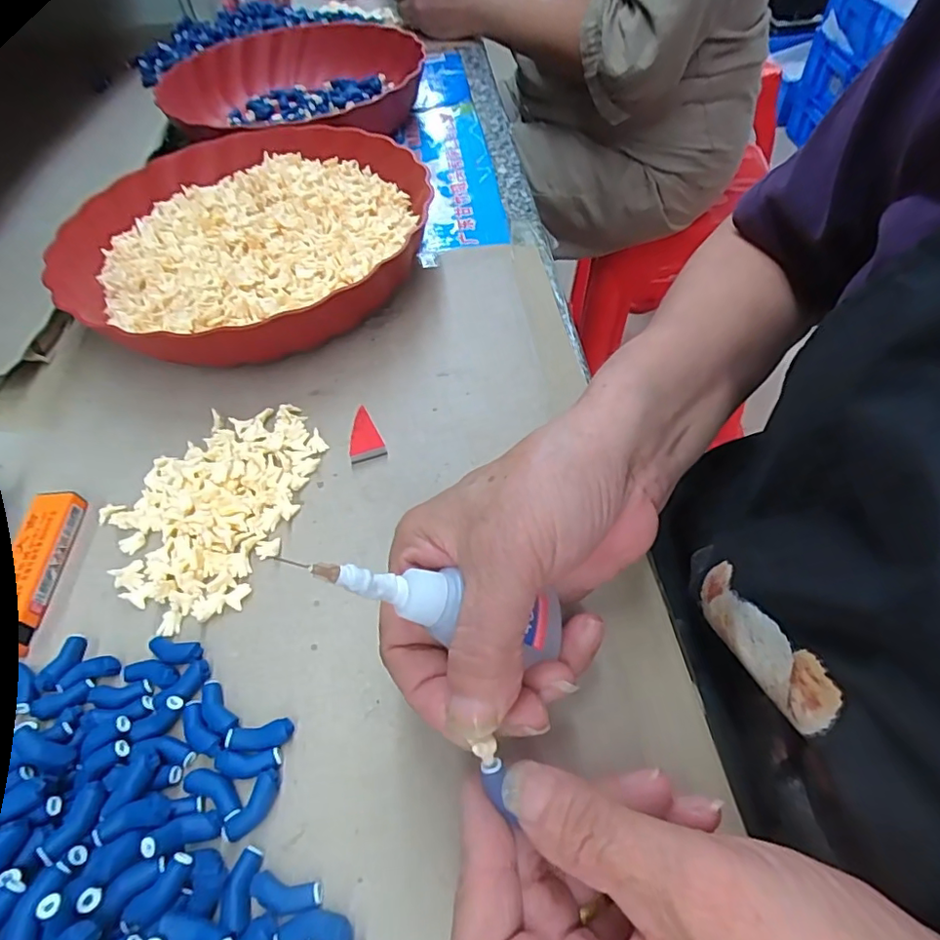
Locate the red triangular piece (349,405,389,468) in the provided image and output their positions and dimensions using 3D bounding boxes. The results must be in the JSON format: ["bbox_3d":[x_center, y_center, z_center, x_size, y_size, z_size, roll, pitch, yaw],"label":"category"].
[{"bbox_3d":[-0.057,-0.018,0.299,0.018,0.005,0.035,-17,54,-7],"label":"red triangular piece"}]

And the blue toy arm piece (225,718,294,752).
[{"bbox_3d":[-0.081,0.103,0.215,0.024,0.006,0.010,-13,54,-5],"label":"blue toy arm piece"}]

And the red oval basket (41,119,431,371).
[{"bbox_3d":[-0.145,-0.163,0.384,0.240,0.046,0.236,26,60,22],"label":"red oval basket"}]

